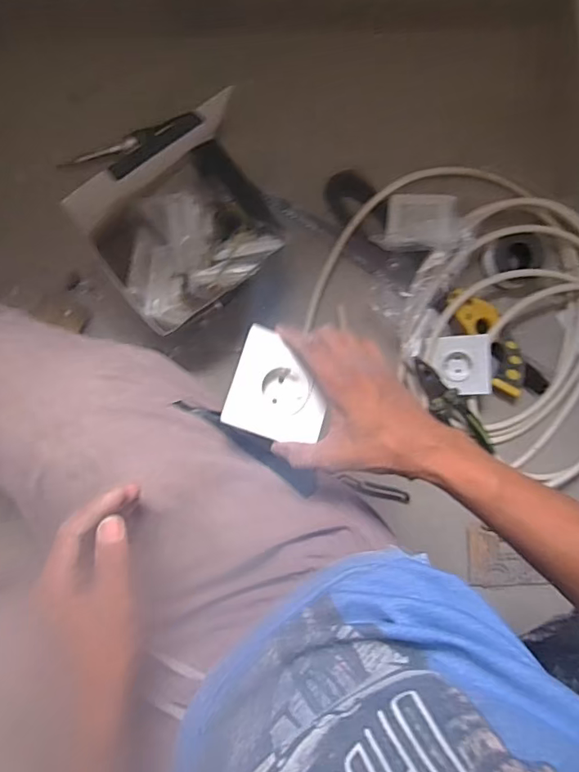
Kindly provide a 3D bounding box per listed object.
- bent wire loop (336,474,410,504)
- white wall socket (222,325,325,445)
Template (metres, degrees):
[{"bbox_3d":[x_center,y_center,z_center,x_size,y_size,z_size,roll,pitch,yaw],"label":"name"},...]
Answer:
[{"bbox_3d":[0.127,0.155,0.777,0.116,0.006,0.019,17,87,-8],"label":"bent wire loop"},{"bbox_3d":[-0.007,0.003,0.452,0.085,0.021,0.088,18,86,-8],"label":"white wall socket"}]

